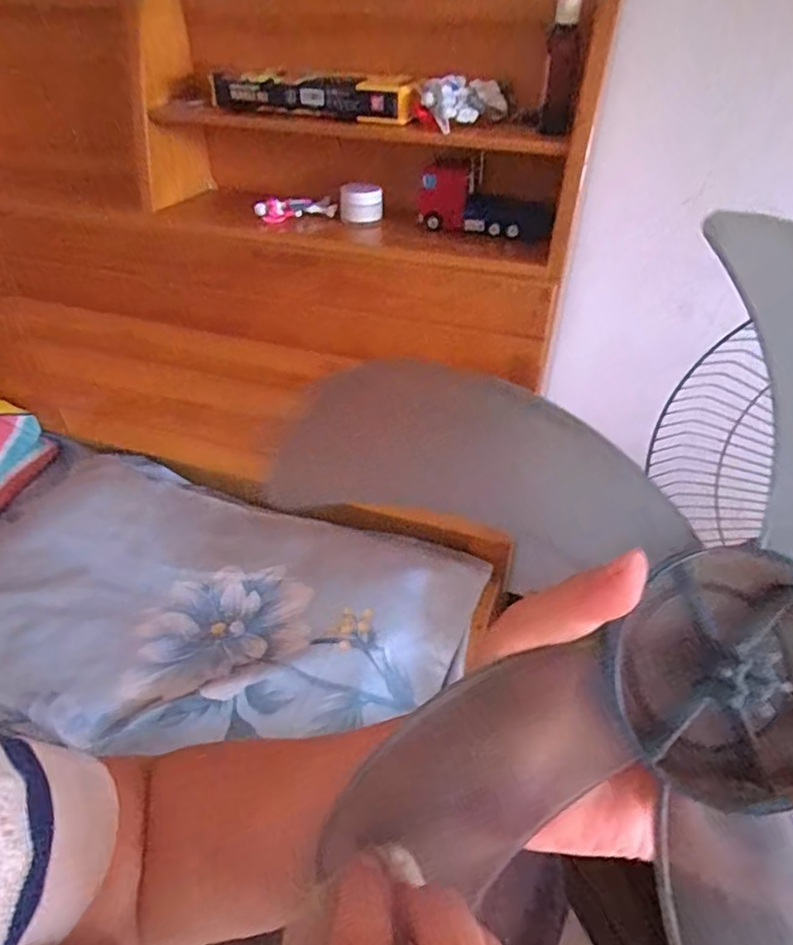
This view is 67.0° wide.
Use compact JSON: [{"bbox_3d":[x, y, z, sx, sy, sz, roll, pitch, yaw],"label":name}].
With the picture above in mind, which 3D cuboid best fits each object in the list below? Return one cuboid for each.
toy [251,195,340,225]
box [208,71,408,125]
[{"bbox_3d":[-0.132,-0.344,0.785,0.104,0.032,0.020,-10,41,-13],"label":"toy"},{"bbox_3d":[-0.108,-0.450,0.717,0.263,0.040,0.054,12,41,13],"label":"box"}]

